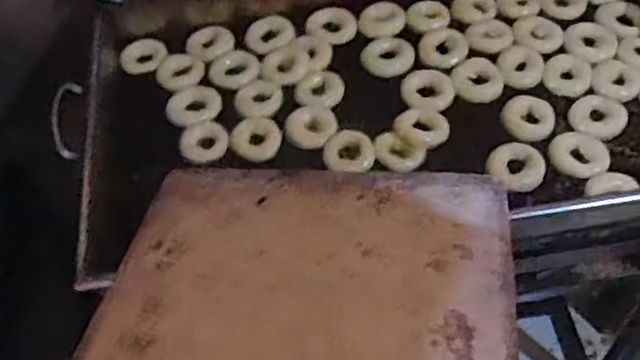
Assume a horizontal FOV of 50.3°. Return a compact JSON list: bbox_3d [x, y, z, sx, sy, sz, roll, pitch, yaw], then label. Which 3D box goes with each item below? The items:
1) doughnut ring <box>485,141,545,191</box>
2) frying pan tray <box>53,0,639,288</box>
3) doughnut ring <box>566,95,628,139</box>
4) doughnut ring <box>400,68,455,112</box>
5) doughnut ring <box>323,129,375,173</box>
[{"bbox_3d":[0.254,-0.014,0.896,0.074,0.032,0.068,-1,55,2],"label":"doughnut ring"},{"bbox_3d":[0.098,-0.123,0.939,0.937,0.137,0.490,-8,55,-3],"label":"frying pan tray"},{"bbox_3d":[0.384,-0.089,0.939,0.073,0.013,0.074,-1,55,2],"label":"doughnut ring"},{"bbox_3d":[0.152,-0.128,0.967,0.075,0.016,0.070,-1,55,2],"label":"doughnut ring"},{"bbox_3d":[0.038,-0.039,0.926,0.070,0.016,0.065,-1,55,2],"label":"doughnut ring"}]

